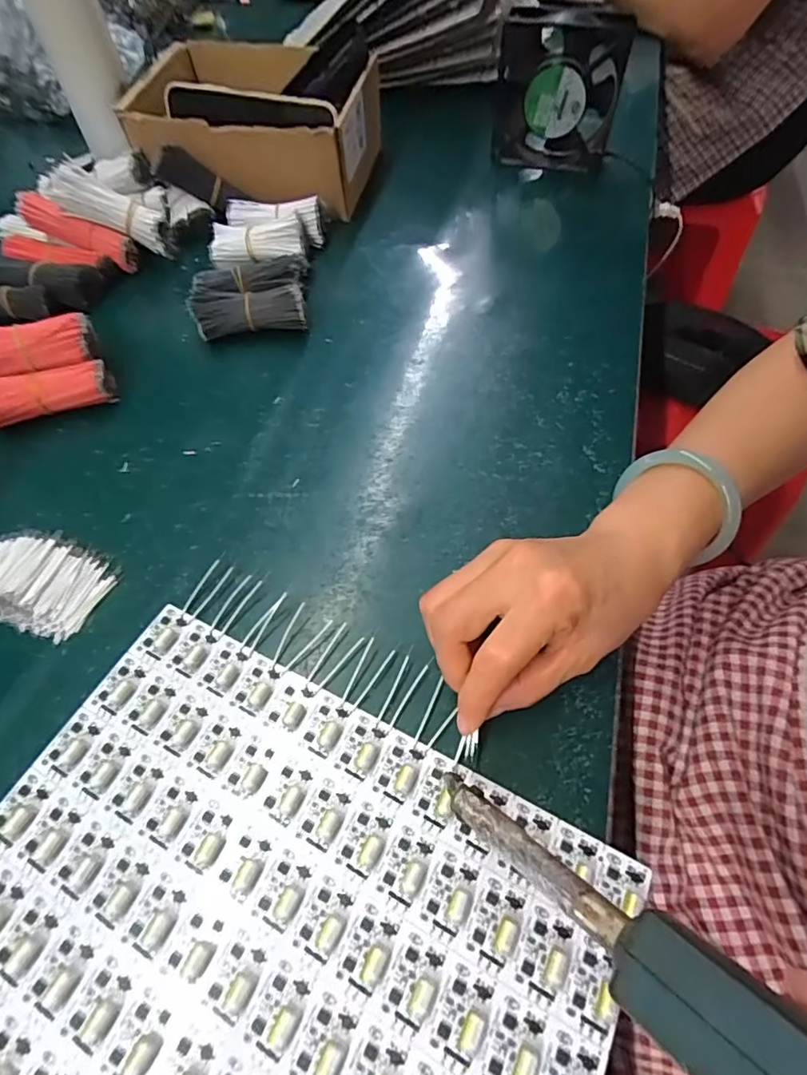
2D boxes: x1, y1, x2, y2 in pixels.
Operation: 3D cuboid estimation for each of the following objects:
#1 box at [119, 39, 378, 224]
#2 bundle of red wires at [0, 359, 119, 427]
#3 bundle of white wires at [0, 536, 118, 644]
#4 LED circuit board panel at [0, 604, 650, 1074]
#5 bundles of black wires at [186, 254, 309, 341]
[{"bbox_3d":[-0.145,-0.439,0.568,0.240,0.096,0.197,10,59,8],"label":"box"},{"bbox_3d":[-0.267,-0.106,0.400,0.090,0.033,0.032,-18,59,-9],"label":"bundle of red wires"},{"bbox_3d":[-0.234,0.026,0.326,0.099,0.017,0.053,13,59,10],"label":"bundle of white wires"},{"bbox_3d":[-0.070,0.182,0.228,0.286,0.008,0.235,23,61,15],"label":"LED circuit board panel"},{"bbox_3d":[-0.130,-0.205,0.458,0.093,0.034,0.067,-6,58,-2],"label":"bundles of black wires"}]

